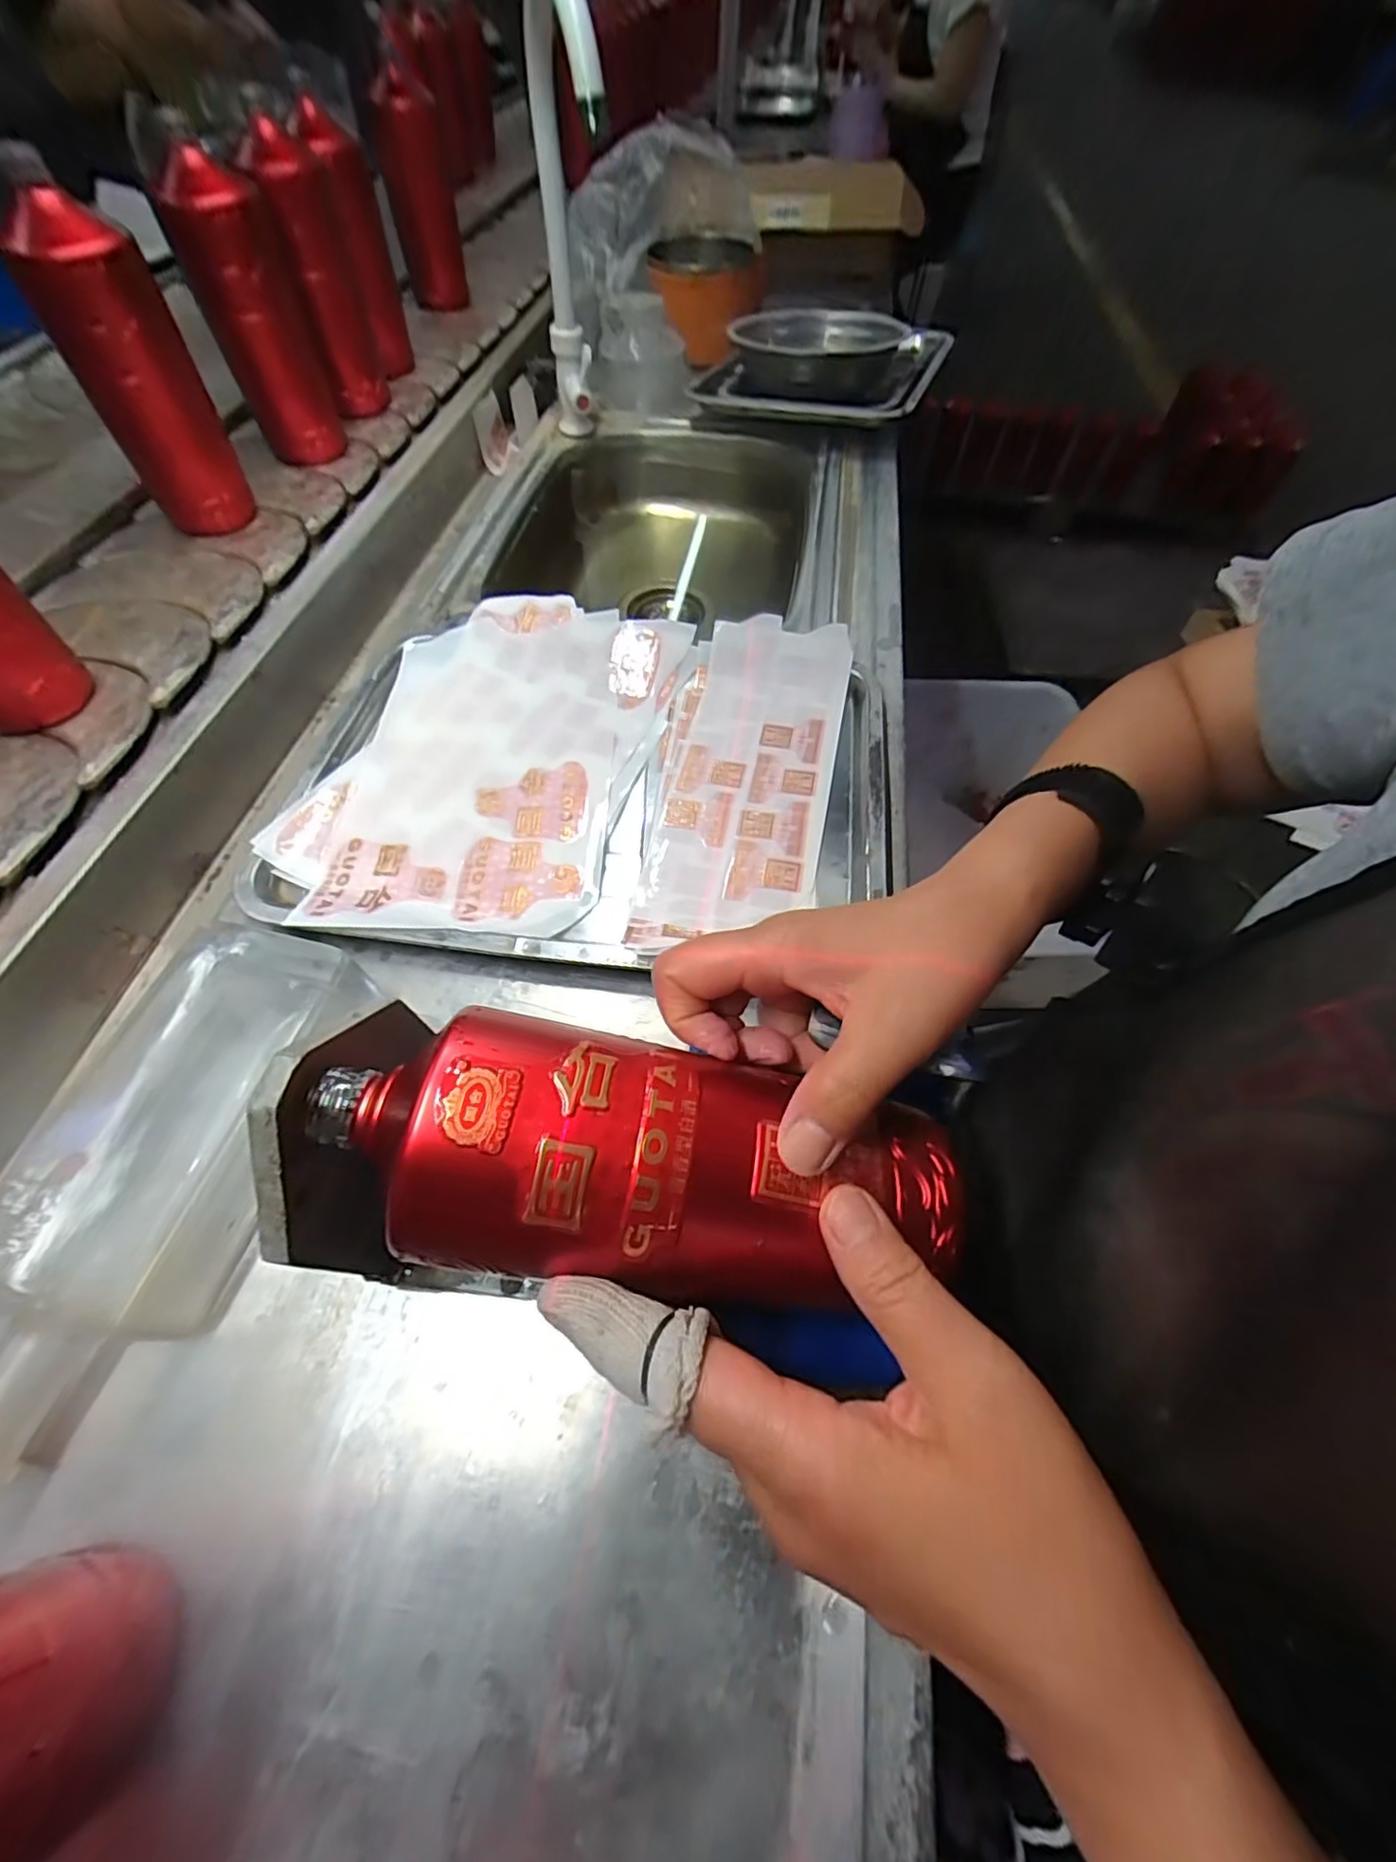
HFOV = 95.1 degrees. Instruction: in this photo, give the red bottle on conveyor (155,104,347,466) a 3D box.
[{"bbox_3d":[-0.387,-0.543,0.566,0.090,0.192,0.074,-18,62,-20],"label":"red bottle on conveyor"}]

